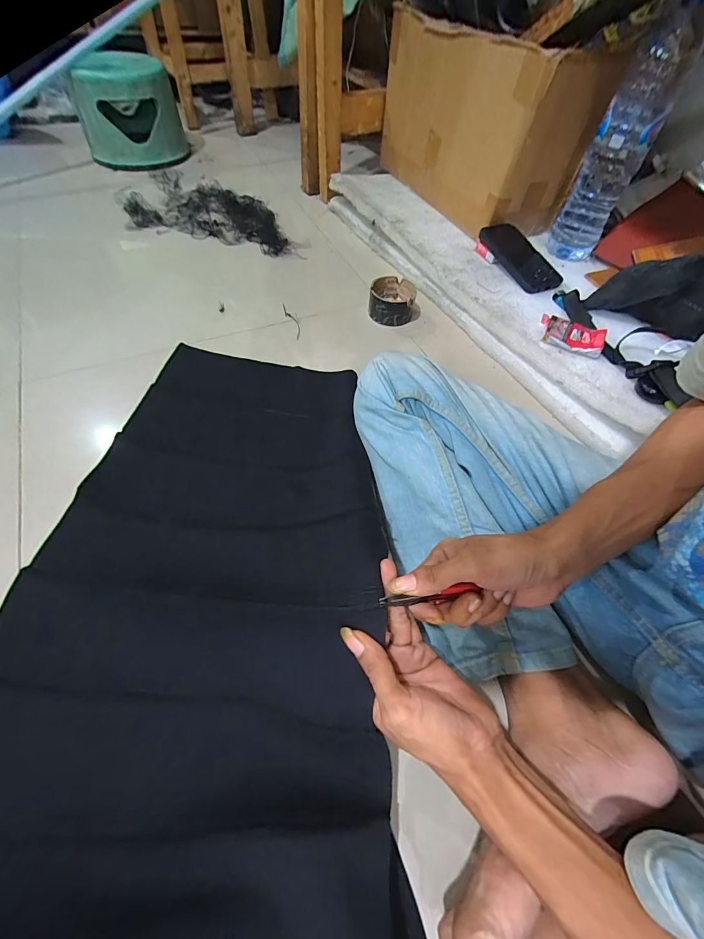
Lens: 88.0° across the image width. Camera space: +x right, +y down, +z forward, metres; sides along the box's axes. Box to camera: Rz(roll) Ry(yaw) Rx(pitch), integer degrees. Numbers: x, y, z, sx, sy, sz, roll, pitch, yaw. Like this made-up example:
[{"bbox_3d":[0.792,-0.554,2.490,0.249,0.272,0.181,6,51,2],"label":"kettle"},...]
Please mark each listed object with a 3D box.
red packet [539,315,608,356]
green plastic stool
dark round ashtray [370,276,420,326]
[{"bbox_3d":[0.333,-0.207,0.554,0.091,0.020,0.063,27,59,13],"label":"red packet"},{"bbox_3d":[-0.544,-0.872,0.888,0.224,0.174,0.255,-17,58,-15],"label":"green plastic stool"},{"bbox_3d":[0.079,-0.306,0.668,0.092,0.053,0.080,8,55,2],"label":"dark round ashtray"}]

